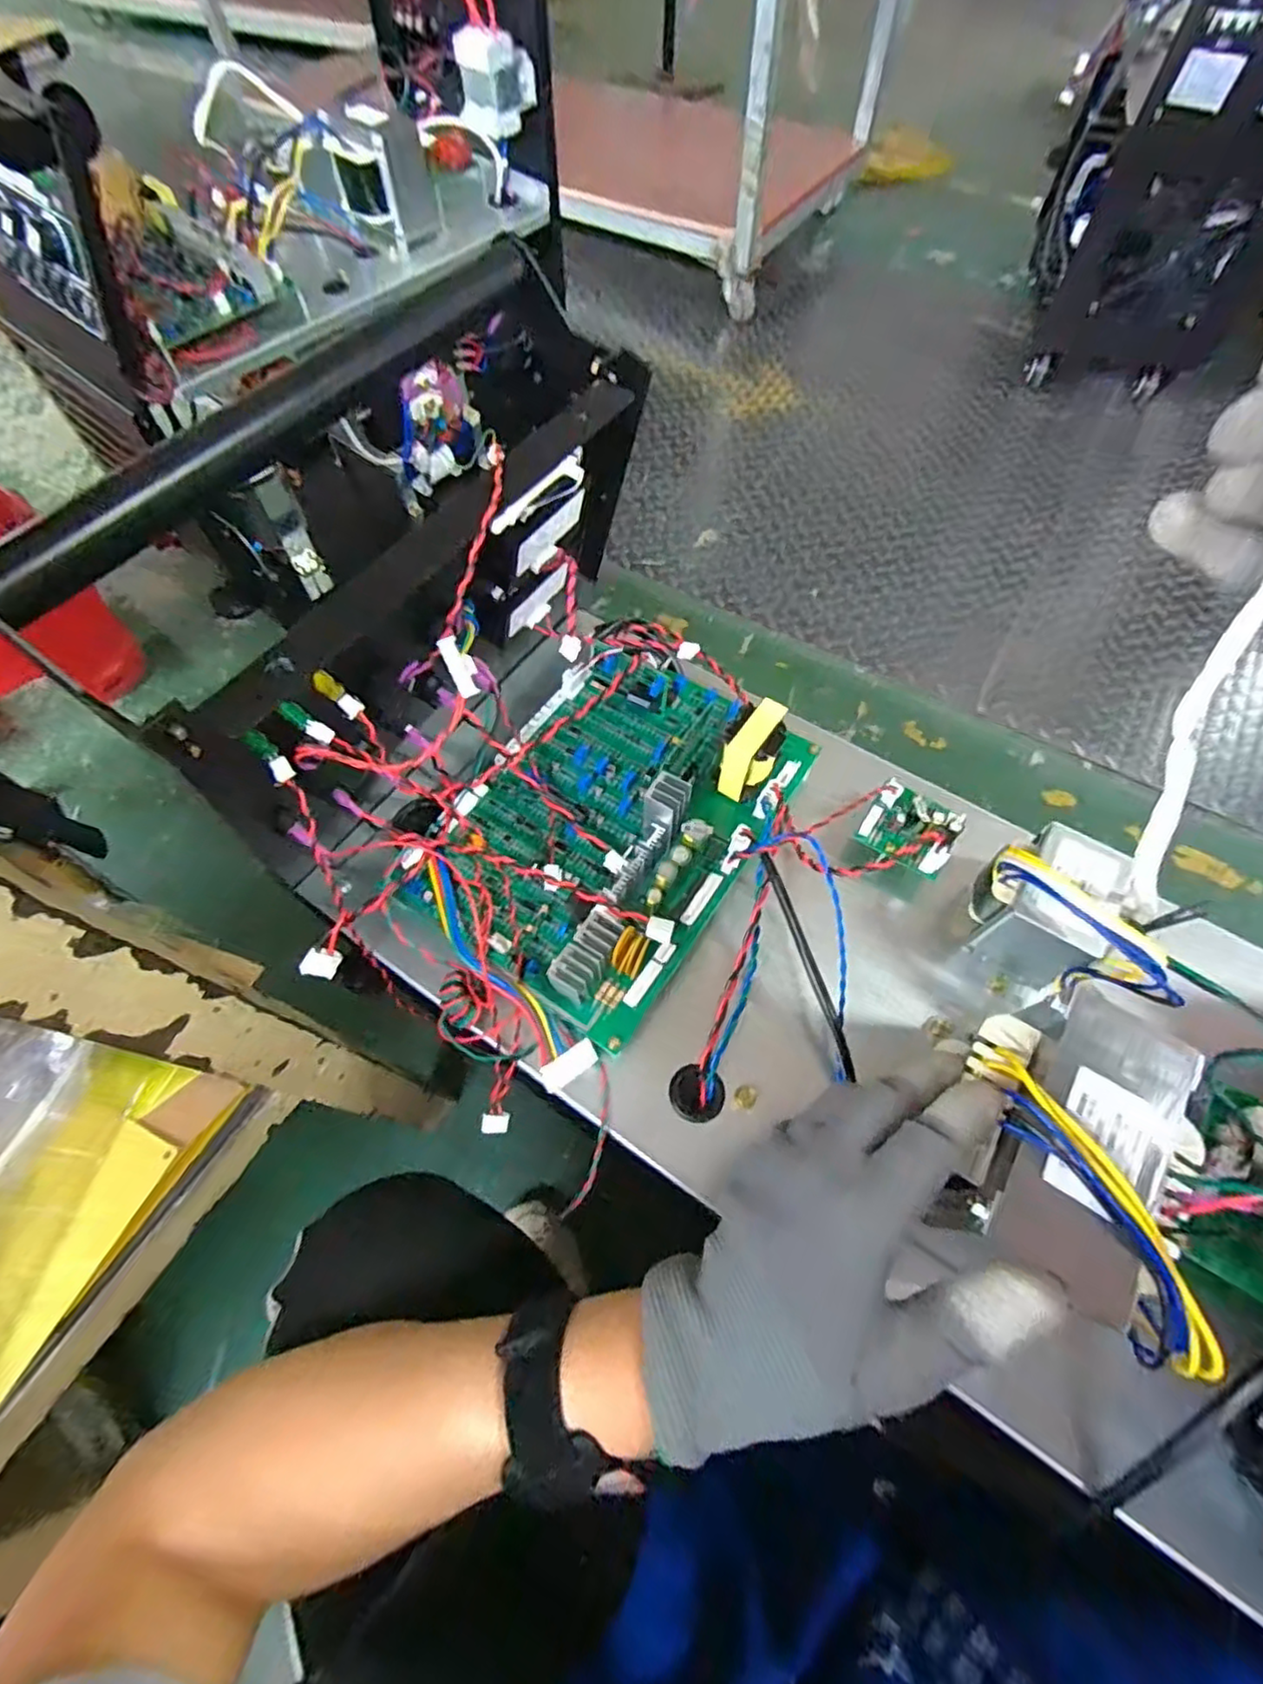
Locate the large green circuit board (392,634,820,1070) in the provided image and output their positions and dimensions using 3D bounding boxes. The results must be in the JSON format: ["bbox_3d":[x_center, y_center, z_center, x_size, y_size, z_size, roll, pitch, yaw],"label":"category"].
[{"bbox_3d":[-0.010,-0.026,0.404,0.176,0.053,0.256,31,66,14],"label":"large green circuit board"}]

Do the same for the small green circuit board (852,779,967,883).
[{"bbox_3d":[0.173,-0.010,0.409,0.053,0.023,0.041,32,66,15],"label":"small green circuit board"}]

